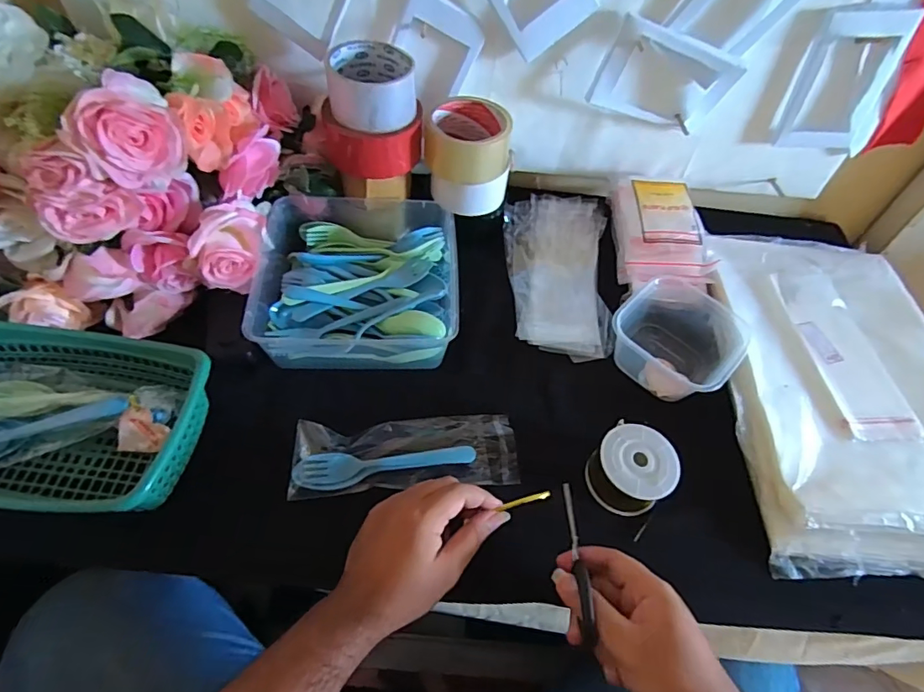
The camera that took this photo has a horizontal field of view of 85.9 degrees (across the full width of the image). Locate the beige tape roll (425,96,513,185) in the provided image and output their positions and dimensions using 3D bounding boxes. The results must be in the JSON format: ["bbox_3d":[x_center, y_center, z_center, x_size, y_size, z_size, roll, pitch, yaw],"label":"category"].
[{"bbox_3d":[0.006,-0.227,0.549,0.093,0.057,0.074,2,54,-5],"label":"beige tape roll"}]

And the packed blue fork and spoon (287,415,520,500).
[{"bbox_3d":[-0.050,0.098,0.456,0.197,0.025,0.067,-2,54,-7],"label":"packed blue fork and spoon"}]

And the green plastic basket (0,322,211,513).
[{"bbox_3d":[-0.343,0.063,0.424,0.244,0.076,0.157,10,54,1],"label":"green plastic basket"}]

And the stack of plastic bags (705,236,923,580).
[{"bbox_3d":[0.397,0.034,0.520,0.253,0.045,0.382,6,54,-1],"label":"stack of plastic bags"}]

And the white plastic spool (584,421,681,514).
[{"bbox_3d":[0.150,0.112,0.444,0.070,0.053,0.069,-33,64,-26],"label":"white plastic spool"}]

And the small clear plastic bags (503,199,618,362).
[{"bbox_3d":[0.113,-0.088,0.596,0.123,0.017,0.225,5,63,0],"label":"small clear plastic bags"}]

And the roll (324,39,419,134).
[{"bbox_3d":[-0.091,-0.266,0.506,0.085,0.049,0.096,-2,54,-7],"label":"roll"}]

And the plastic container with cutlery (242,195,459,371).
[{"bbox_3d":[-0.111,-0.081,0.545,0.200,0.061,0.217,-1,54,-6],"label":"plastic container with cutlery"}]

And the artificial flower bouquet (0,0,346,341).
[{"bbox_3d":[-0.328,-0.193,0.478,0.356,0.235,0.256,-2,54,-7],"label":"artificial flower bouquet"}]

